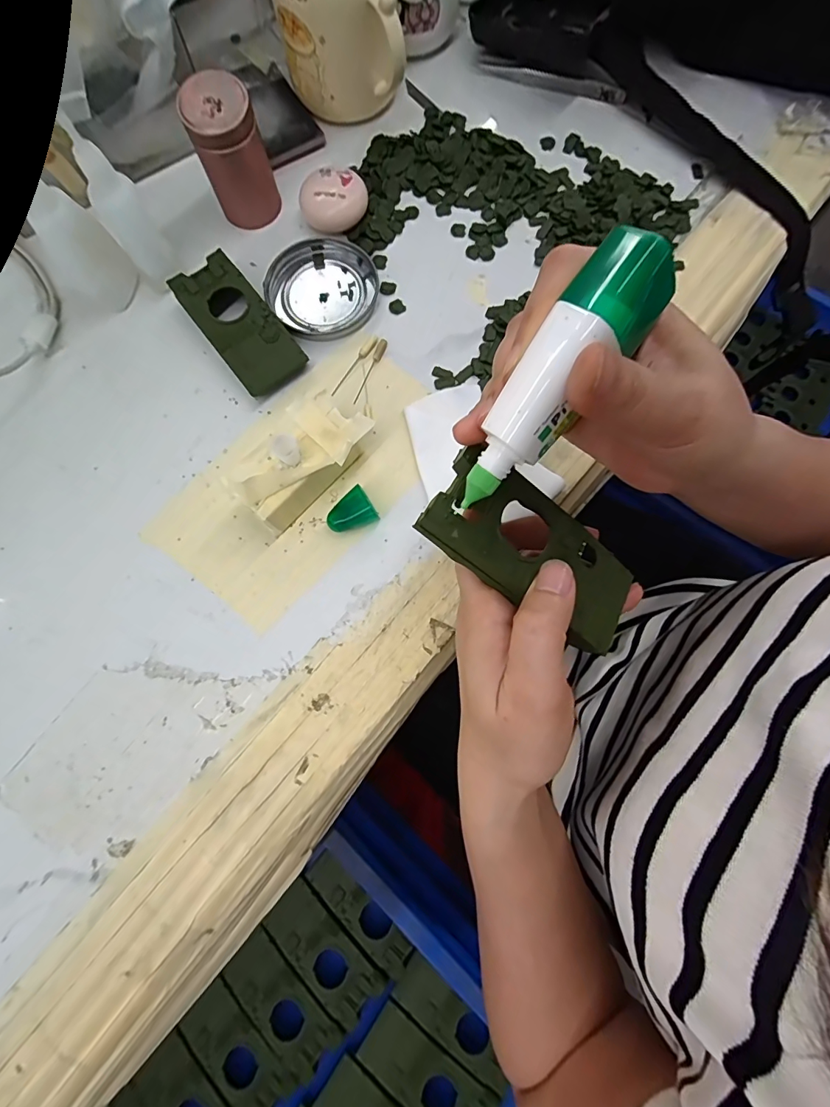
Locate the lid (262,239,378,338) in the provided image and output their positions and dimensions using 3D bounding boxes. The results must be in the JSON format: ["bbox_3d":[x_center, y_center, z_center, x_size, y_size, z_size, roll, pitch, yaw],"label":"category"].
[{"bbox_3d":[-0.068,-0.193,0.315,0.076,0.009,0.076,0,78,1],"label":"lid"}]

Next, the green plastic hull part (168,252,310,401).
[{"bbox_3d":[-0.121,-0.157,0.301,0.045,0.019,0.100,-38,80,-6],"label":"green plastic hull part"}]

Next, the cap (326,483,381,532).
[{"bbox_3d":[-0.040,-0.024,0.272,0.029,0.020,0.026,-32,79,-5],"label":"cap"}]

